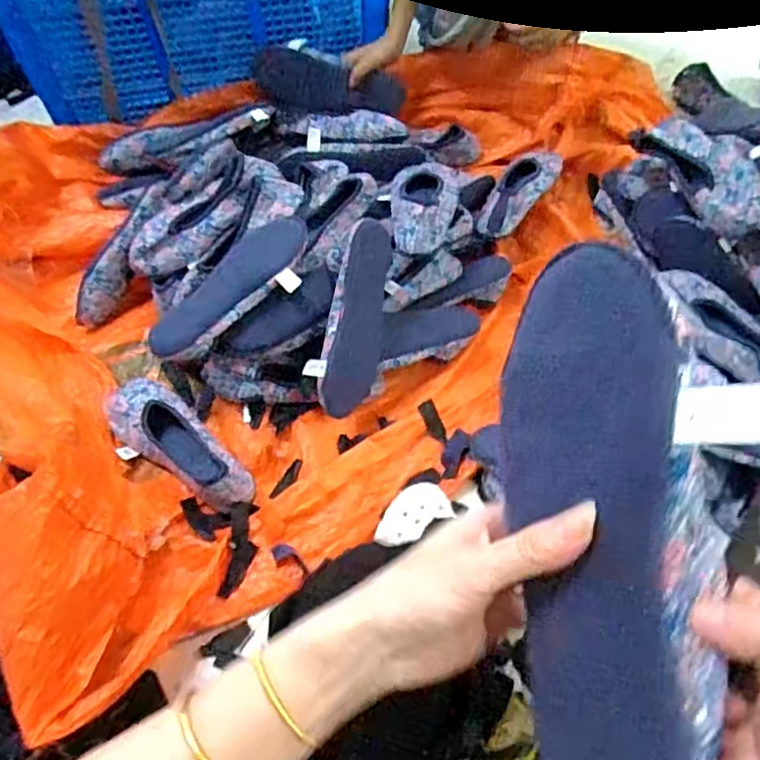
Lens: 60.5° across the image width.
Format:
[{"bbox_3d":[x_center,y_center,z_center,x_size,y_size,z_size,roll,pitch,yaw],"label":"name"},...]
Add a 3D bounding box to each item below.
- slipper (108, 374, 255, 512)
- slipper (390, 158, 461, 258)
[{"bbox_3d":[-0.281,0.093,0.892,0.100,0.060,0.245,-40,66,-19],"label":"slipper"},{"bbox_3d":[0.069,-0.268,0.981,0.104,0.060,0.221,2,46,3],"label":"slipper"}]

